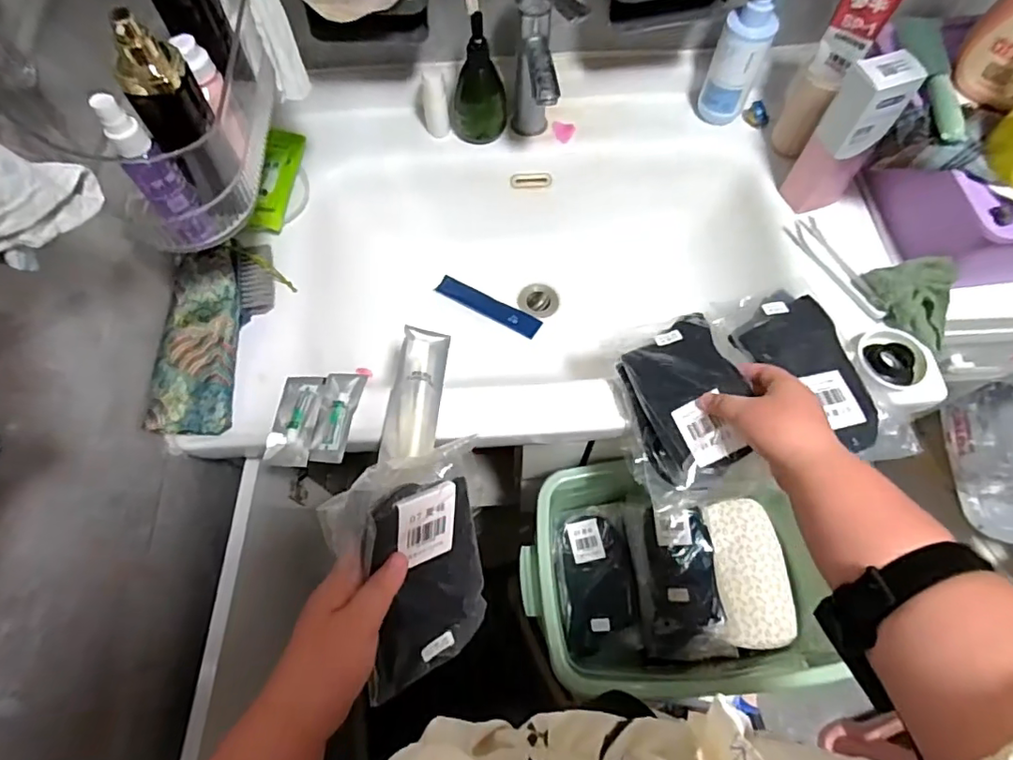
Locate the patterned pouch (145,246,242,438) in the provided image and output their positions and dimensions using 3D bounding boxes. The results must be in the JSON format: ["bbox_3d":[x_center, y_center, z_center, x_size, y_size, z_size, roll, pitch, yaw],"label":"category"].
[{"bbox_3d":[-0.317,-0.042,0.572,0.058,0.048,0.200,-2,65,-1],"label":"patterned pouch"}]

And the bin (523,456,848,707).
[{"bbox_3d":[0.201,0.253,0.737,0.345,0.160,0.269,-2,65,-1],"label":"bin"}]

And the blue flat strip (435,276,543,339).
[{"bbox_3d":[-0.025,-0.106,0.785,0.157,0.007,0.033,26,68,12],"label":"blue flat strip"}]

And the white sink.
[{"bbox_3d":[0.034,-0.153,0.718,0.737,0.182,0.480,-5,65,-2],"label":"white sink"}]

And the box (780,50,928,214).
[{"bbox_3d":[0.371,-0.261,0.601,0.059,0.170,0.049,-21,67,-9],"label":"box"}]

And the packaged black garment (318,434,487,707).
[{"bbox_3d":[-0.060,0.131,0.380,0.103,0.176,0.015,-24,31,-35],"label":"packaged black garment"}]

